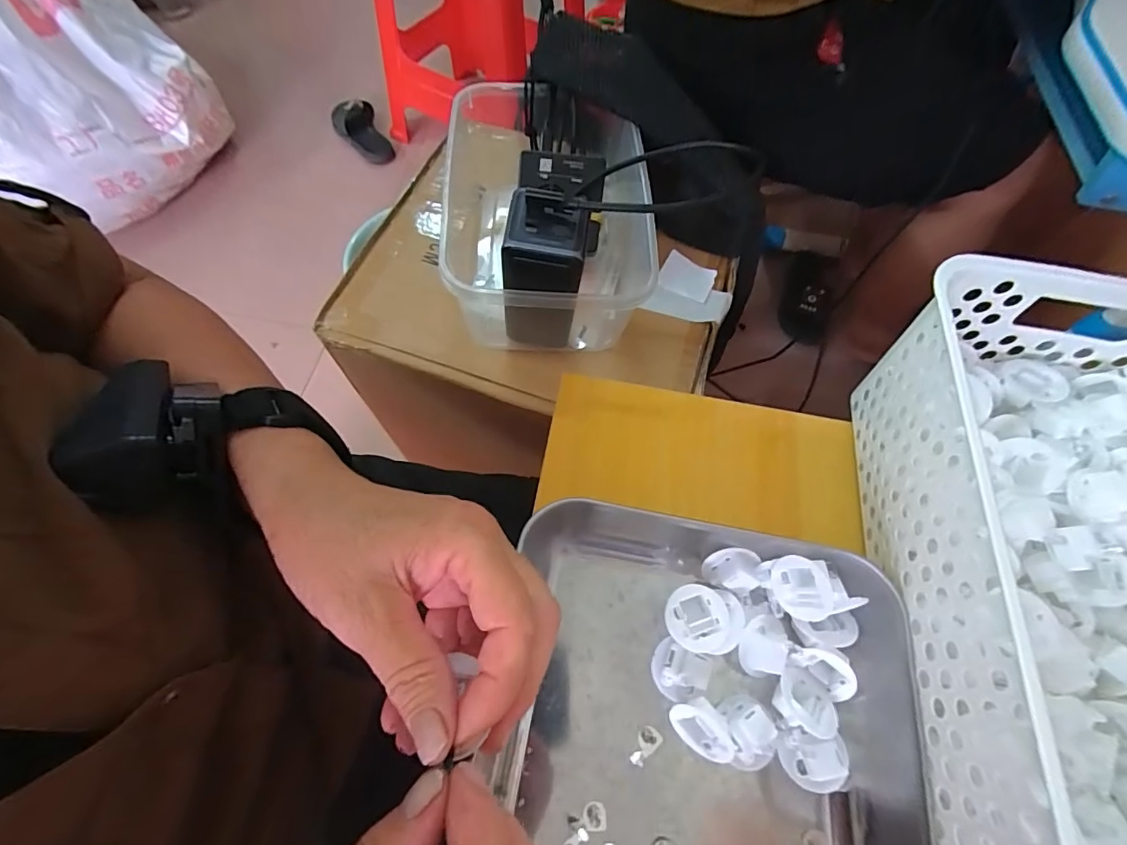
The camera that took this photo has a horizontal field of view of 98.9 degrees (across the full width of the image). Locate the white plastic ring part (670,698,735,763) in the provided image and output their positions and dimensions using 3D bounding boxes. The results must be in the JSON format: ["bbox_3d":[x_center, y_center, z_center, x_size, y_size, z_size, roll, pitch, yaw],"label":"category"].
[{"bbox_3d":[0.071,0.154,0.244,0.032,0.028,0.012,44,35,12],"label":"white plastic ring part"}]

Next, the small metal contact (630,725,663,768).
[{"bbox_3d":[0.041,0.166,0.248,0.019,0.004,0.011,-40,72,-19],"label":"small metal contact"}]

